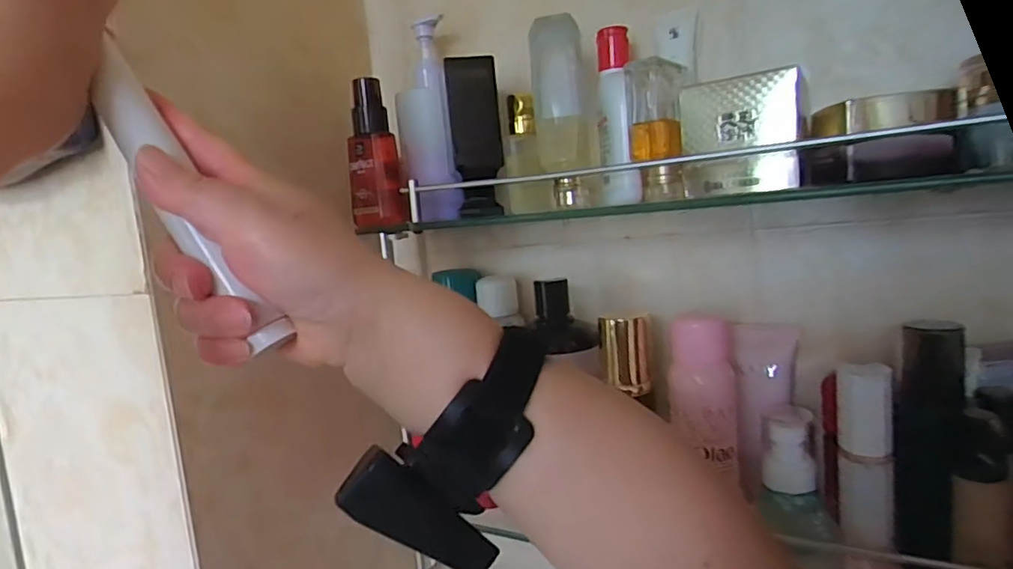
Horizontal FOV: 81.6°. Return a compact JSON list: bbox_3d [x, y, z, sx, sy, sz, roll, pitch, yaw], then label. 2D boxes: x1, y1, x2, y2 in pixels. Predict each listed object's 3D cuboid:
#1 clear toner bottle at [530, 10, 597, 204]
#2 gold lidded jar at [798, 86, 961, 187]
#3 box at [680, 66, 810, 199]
[{"bbox_3d":[0.039,-0.120,0.410,0.038,0.124,0.031,-5,6,6],"label":"clear toner bottle"},{"bbox_3d":[0.217,-0.088,0.347,0.076,0.050,0.062,-2,7,29],"label":"gold lidded jar"},{"bbox_3d":[0.156,-0.096,0.383,0.071,0.070,0.069,-2,7,28],"label":"box"}]

